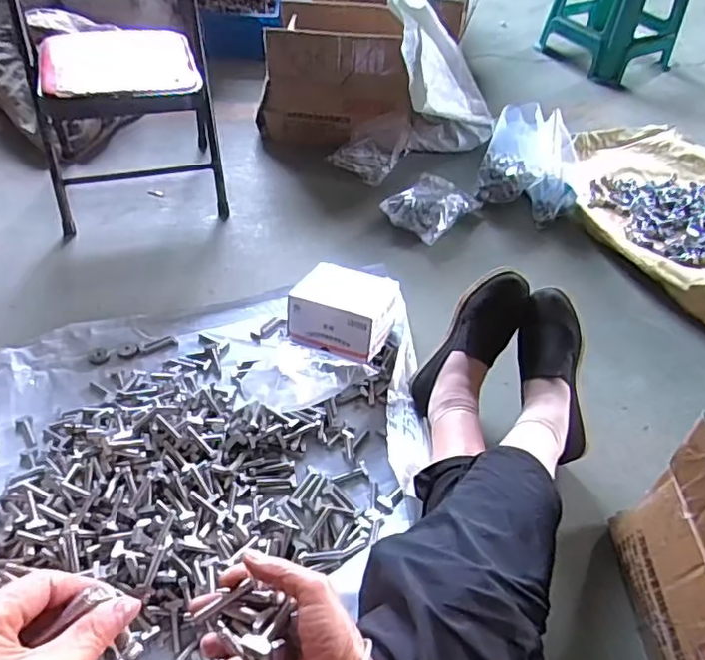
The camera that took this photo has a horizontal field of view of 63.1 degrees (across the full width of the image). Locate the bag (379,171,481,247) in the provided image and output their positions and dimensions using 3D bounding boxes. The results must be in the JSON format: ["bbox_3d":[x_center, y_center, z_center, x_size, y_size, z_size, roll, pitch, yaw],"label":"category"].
[{"bbox_3d":[0.165,-0.266,1.219,0.150,0.061,0.192,37,55,27],"label":"bag"}]

